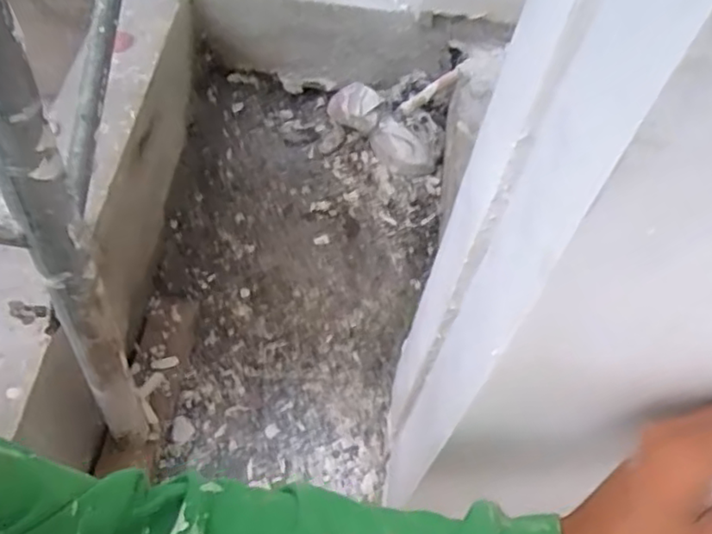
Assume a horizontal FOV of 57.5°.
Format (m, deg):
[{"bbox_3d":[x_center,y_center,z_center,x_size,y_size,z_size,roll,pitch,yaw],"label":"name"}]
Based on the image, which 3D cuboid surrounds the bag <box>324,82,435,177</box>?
[{"bbox_3d":[0.041,-0.235,1.125,0.057,0.086,0.229,-38,67,-26],"label":"bag"}]

